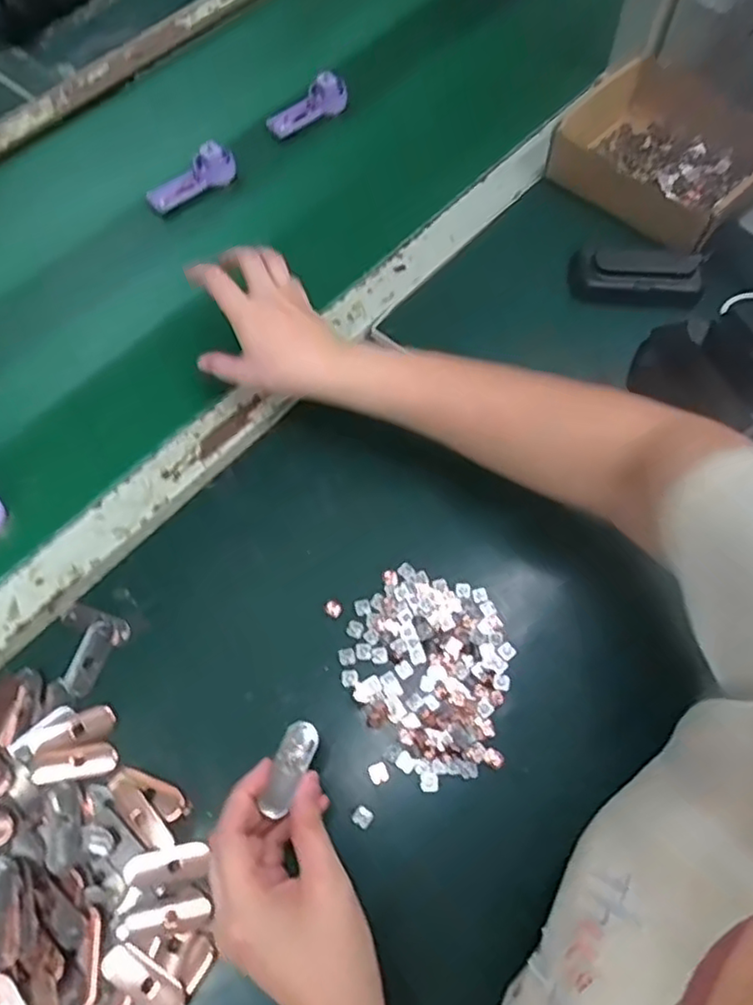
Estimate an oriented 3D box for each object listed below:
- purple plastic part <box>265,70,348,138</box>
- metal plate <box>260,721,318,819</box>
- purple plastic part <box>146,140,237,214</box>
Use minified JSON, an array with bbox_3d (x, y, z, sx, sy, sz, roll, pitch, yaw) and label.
[{"bbox_3d":[-0.074,-0.417,0.694,0.092,0.030,0.028,-37,68,-15],"label":"purple plastic part"},{"bbox_3d":[-0.048,0.145,0.367,0.019,0.008,0.048,17,65,10],"label":"metal plate"},{"bbox_3d":[-0.184,-0.324,0.656,0.094,0.028,0.037,-37,68,-15],"label":"purple plastic part"}]

